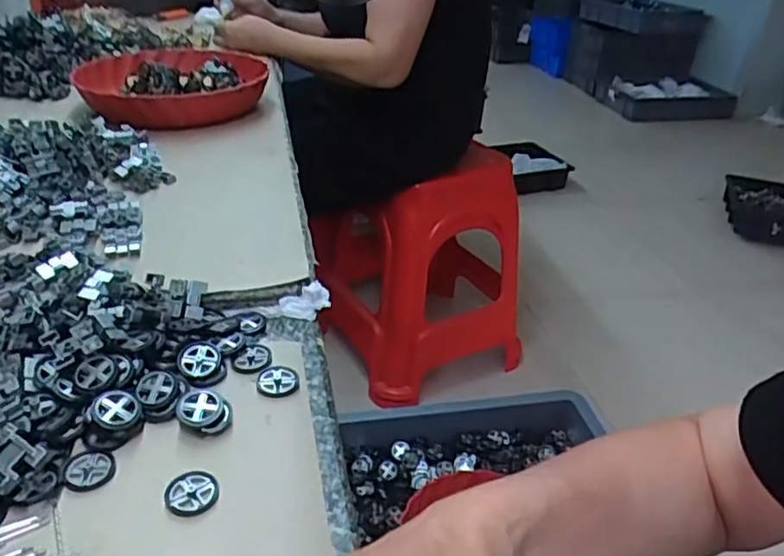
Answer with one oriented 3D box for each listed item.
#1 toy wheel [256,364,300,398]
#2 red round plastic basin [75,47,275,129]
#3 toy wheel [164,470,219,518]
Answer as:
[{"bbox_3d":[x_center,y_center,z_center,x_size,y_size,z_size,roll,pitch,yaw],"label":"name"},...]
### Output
[{"bbox_3d":[-0.075,0.069,0.434,0.027,0.008,0.025,3,31,-2],"label":"toy wheel"},{"bbox_3d":[-0.283,-0.254,0.854,0.222,0.044,0.231,-6,33,-16],"label":"red round plastic basin"},{"bbox_3d":[-0.108,0.116,0.356,0.028,0.004,0.025,4,31,0],"label":"toy wheel"}]

